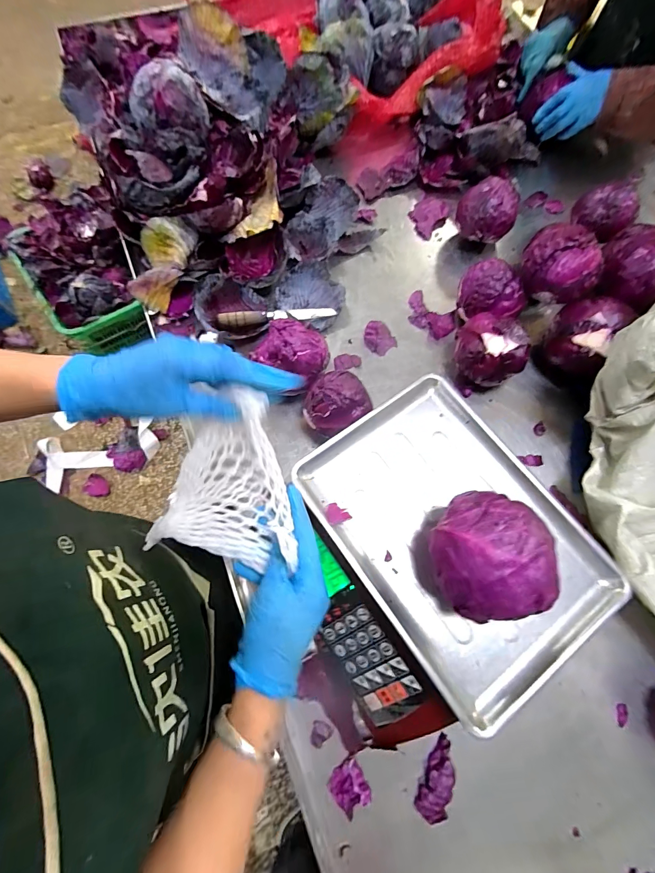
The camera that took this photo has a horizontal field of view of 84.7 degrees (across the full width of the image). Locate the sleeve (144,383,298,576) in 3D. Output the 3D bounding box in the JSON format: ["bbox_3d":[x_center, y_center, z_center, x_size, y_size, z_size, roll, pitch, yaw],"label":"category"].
[{"bbox_3d":[-0.101,0.044,0.315,0.129,0.088,0.134,-6,71,-3],"label":"sleeve"}]

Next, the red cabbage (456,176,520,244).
[{"bbox_3d":[0.310,-0.434,0.708,0.108,0.101,0.098,21,72,6],"label":"red cabbage"}]

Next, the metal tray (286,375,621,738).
[{"bbox_3d":[0.149,0.105,0.423,0.249,0.029,0.332,-34,75,-12],"label":"metal tray"}]

